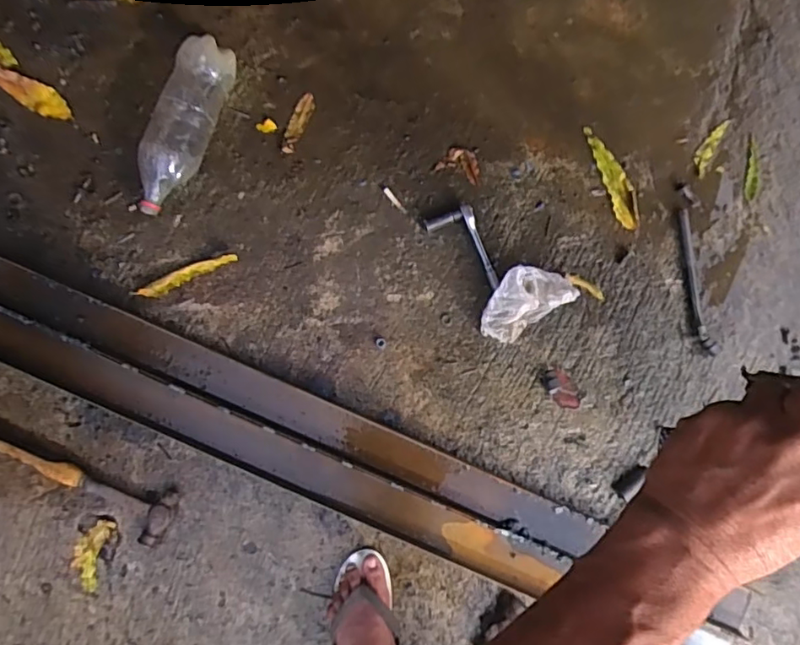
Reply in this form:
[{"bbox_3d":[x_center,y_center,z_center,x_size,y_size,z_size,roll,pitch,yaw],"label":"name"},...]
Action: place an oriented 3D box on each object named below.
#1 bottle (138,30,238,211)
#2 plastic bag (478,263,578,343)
[{"bbox_3d":[-0.344,-0.306,0.892,0.073,0.080,0.283,20,83,-1],"label":"bottle"},{"bbox_3d":[0.204,-0.038,0.928,0.161,0.061,0.093,-35,87,-6],"label":"plastic bag"}]

